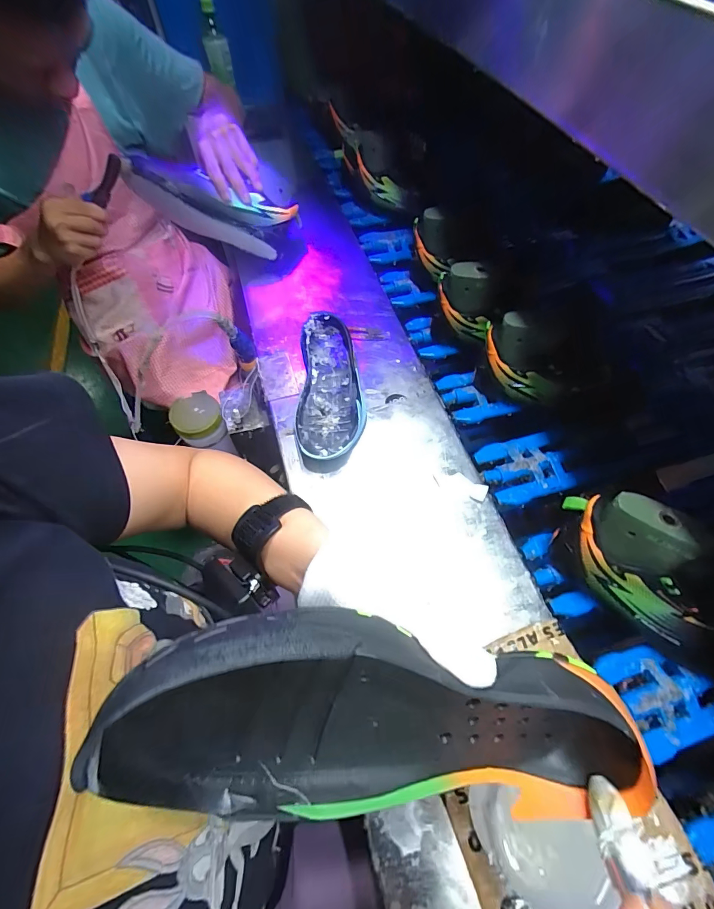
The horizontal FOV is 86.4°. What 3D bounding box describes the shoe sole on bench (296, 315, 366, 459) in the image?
[{"bbox_3d":[-0.035,-0.097,0.525,0.086,0.049,0.229,-1,60,-1],"label":"shoe sole on bench"}]

